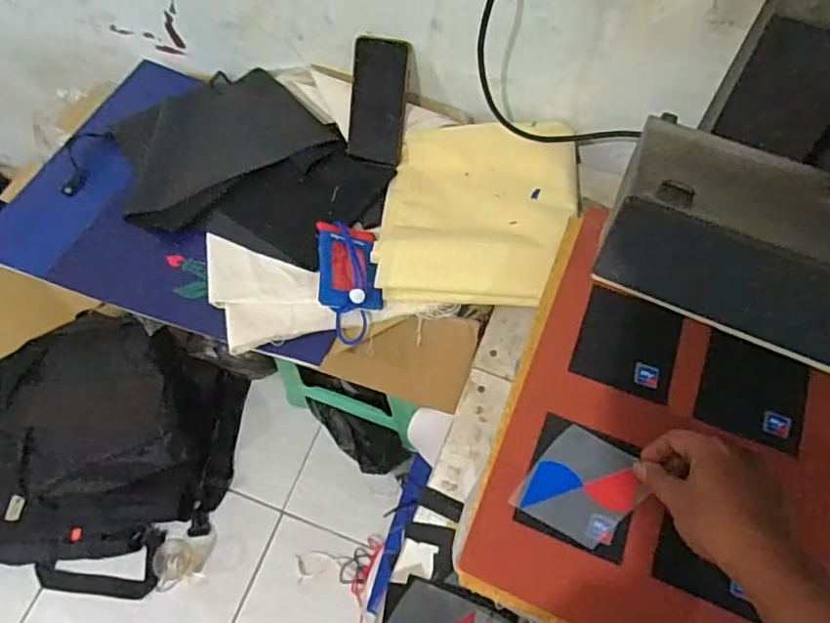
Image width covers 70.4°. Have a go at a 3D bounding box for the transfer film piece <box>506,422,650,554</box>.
[{"bbox_3d":[0.141,0.148,0.491,0.079,0.010,0.090,39,72,18],"label":"transfer film piece"}]

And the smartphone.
[{"bbox_3d":[-0.050,-0.293,0.821,0.079,0.161,0.012,6,21,-4],"label":"smartphone"}]

